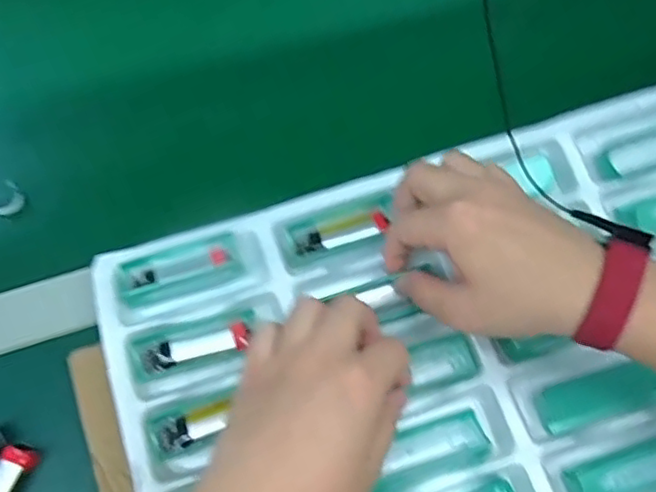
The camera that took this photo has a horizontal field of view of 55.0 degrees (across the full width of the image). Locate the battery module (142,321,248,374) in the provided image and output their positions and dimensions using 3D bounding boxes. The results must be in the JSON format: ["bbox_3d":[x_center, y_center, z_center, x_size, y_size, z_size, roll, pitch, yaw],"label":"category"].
[{"bbox_3d":[-0.083,0.065,0.401,0.065,0.009,0.016,-14,70,-7],"label":"battery module"}]

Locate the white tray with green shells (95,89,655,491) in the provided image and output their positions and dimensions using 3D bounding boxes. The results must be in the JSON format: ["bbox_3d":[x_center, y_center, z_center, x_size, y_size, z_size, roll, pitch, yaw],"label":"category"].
[{"bbox_3d":[0.108,0.086,0.404,0.453,0.031,0.314,-16,68,-7],"label":"white tray with green shells"}]

